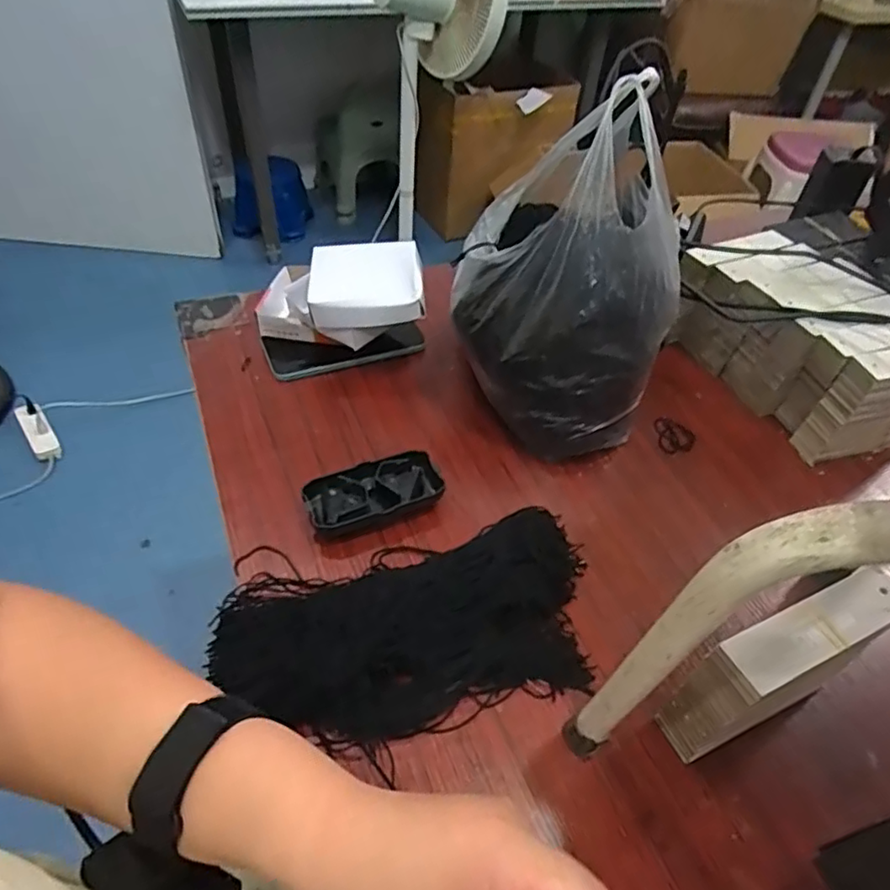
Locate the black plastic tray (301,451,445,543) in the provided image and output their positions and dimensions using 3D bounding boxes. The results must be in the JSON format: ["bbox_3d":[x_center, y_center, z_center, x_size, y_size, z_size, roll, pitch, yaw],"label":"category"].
[{"bbox_3d":[-0.056,0.043,0.505,0.110,0.028,0.052,-16,51,-18],"label":"black plastic tray"}]

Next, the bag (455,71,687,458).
[{"bbox_3d":[0.103,-0.124,0.521,0.170,0.262,0.132,25,49,18],"label":"bag"}]

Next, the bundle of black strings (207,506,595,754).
[{"bbox_3d":[-0.019,0.123,0.430,0.270,0.037,0.133,-10,49,-14],"label":"bundle of black strings"}]

